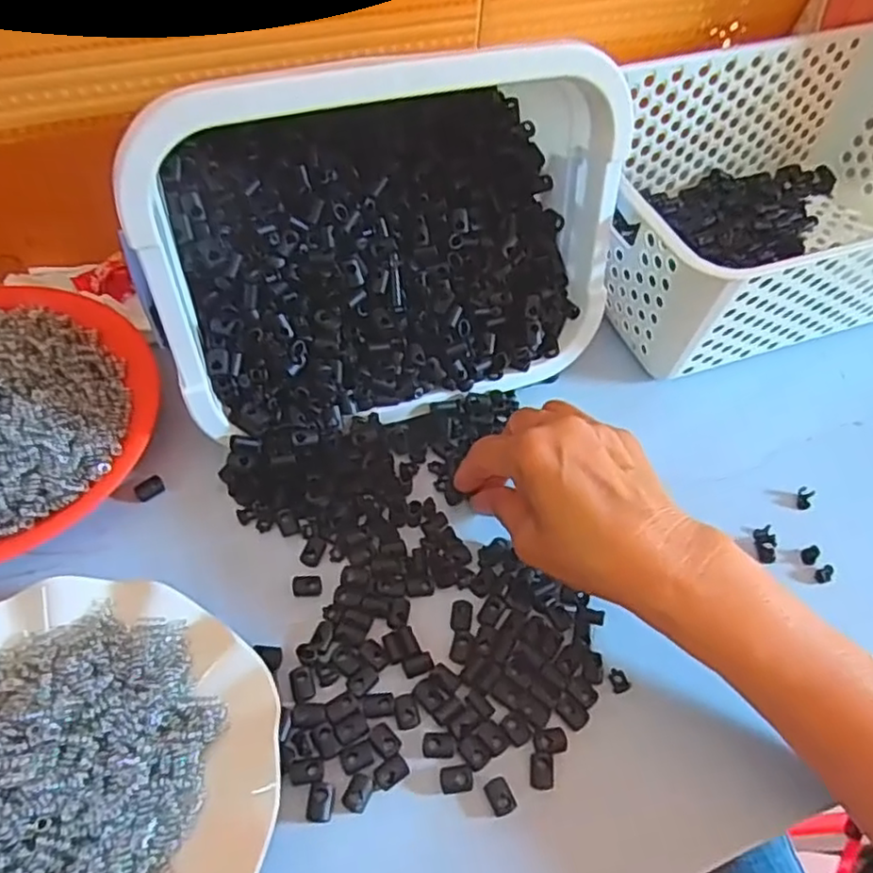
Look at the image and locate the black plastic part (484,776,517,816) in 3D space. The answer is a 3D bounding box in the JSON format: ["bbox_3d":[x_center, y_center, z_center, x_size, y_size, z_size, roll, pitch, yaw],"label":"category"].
[{"bbox_3d":[0.029,0.163,0.294,0.011,0.004,0.015,-21,61,-16],"label":"black plastic part"}]

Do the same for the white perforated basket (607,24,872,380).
[{"bbox_3d":[0.255,-0.175,0.468,0.325,0.107,0.200,-14,59,-12],"label":"white perforated basket"}]

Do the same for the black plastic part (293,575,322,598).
[{"bbox_3d":[-0.068,0.078,0.341,0.015,0.005,0.011,-4,58,-6],"label":"black plastic part"}]

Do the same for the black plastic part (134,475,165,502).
[{"bbox_3d":[-0.164,0.030,0.372,0.016,0.009,0.010,-38,67,-24],"label":"black plastic part"}]

